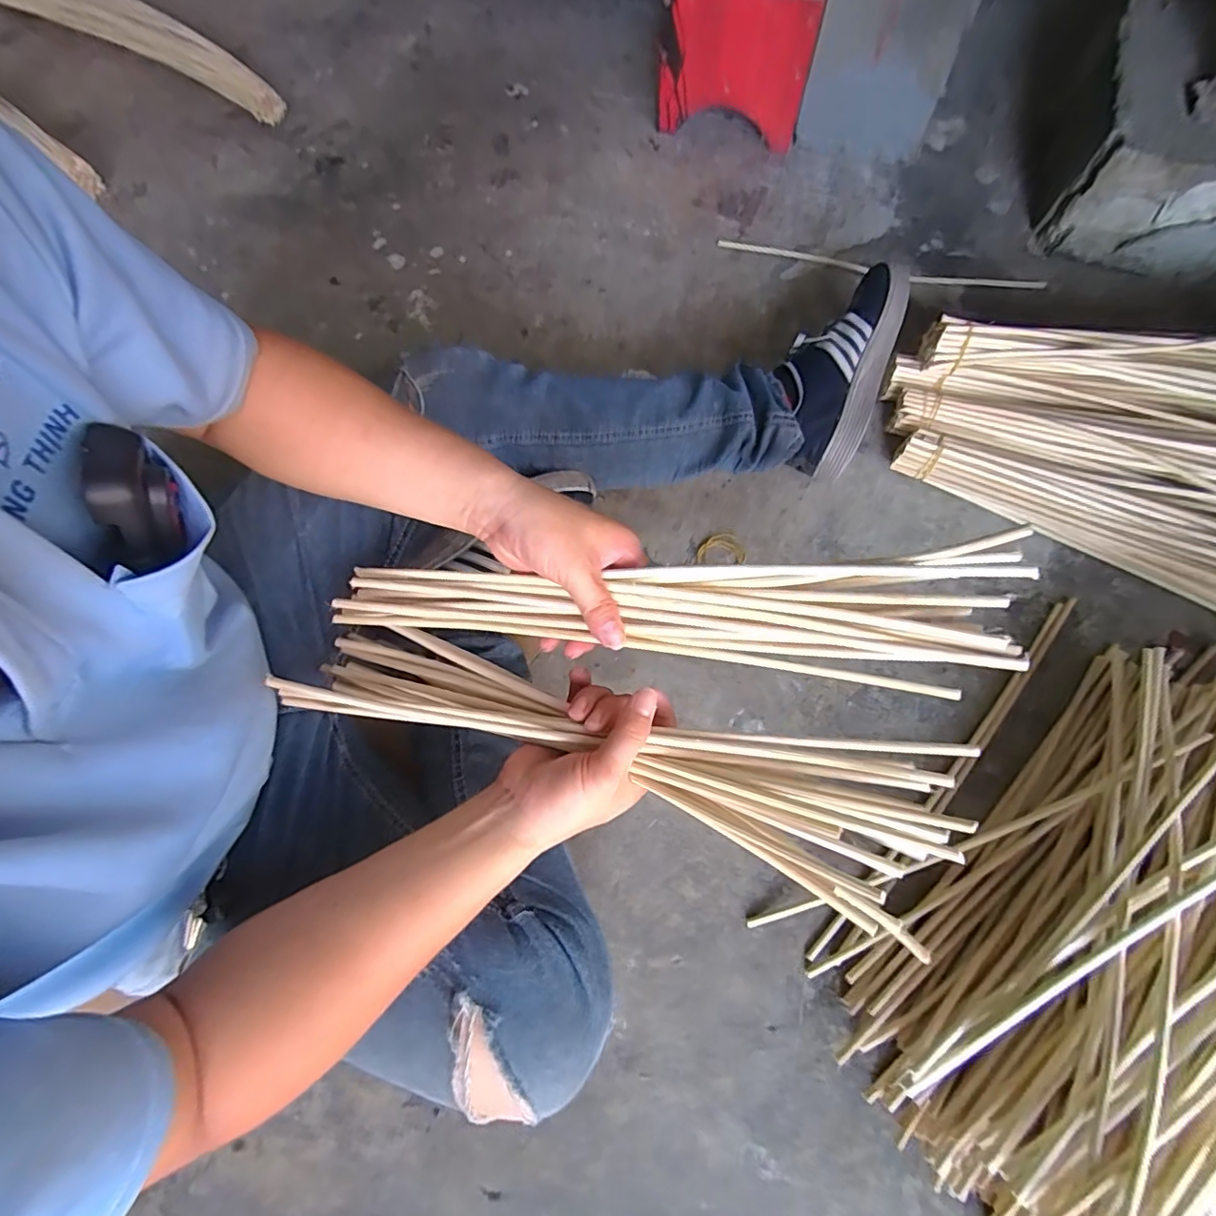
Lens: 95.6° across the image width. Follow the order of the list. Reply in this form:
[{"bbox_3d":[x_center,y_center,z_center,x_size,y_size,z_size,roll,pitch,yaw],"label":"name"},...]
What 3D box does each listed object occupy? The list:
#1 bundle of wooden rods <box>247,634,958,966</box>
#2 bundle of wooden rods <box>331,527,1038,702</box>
[{"bbox_3d":[-0.013,0.094,0.382,0.453,0.043,0.104,13,70,15],"label":"bundle of wooden rods"},{"bbox_3d":[0.022,0.001,0.378,0.443,0.079,0.063,3,69,12],"label":"bundle of wooden rods"}]

